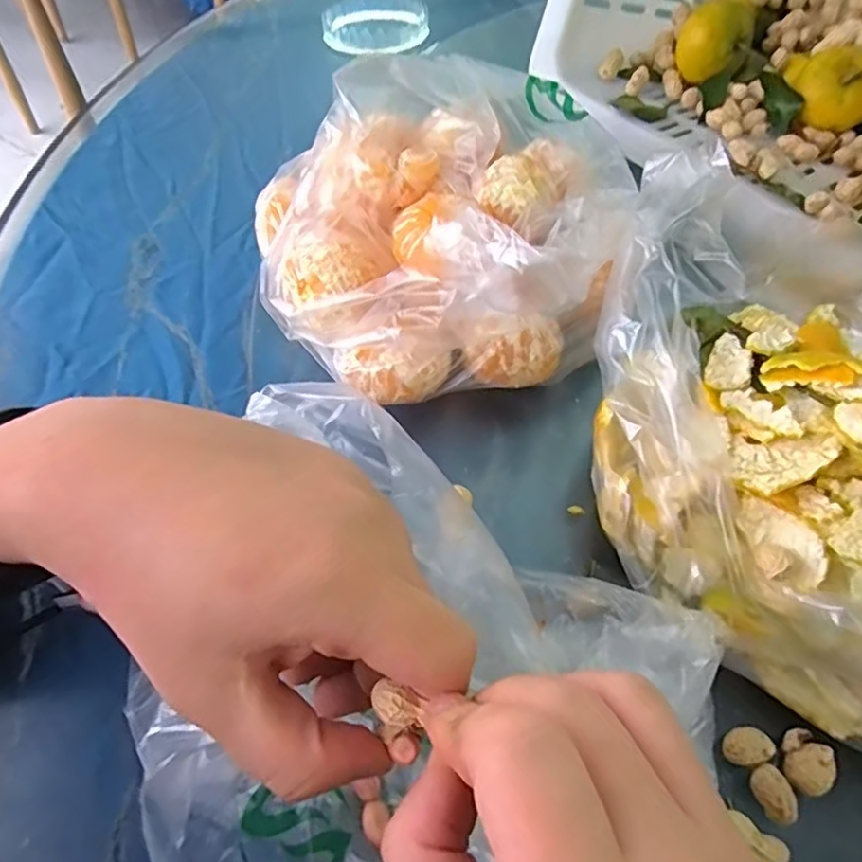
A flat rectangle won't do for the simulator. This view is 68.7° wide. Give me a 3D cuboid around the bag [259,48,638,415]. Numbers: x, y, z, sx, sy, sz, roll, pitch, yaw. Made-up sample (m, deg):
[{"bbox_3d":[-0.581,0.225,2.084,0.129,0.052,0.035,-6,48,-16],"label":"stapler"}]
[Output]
[{"bbox_3d":[0.003,-0.118,0.342,0.196,0.085,0.191,2,56,-2],"label":"bag"}]

